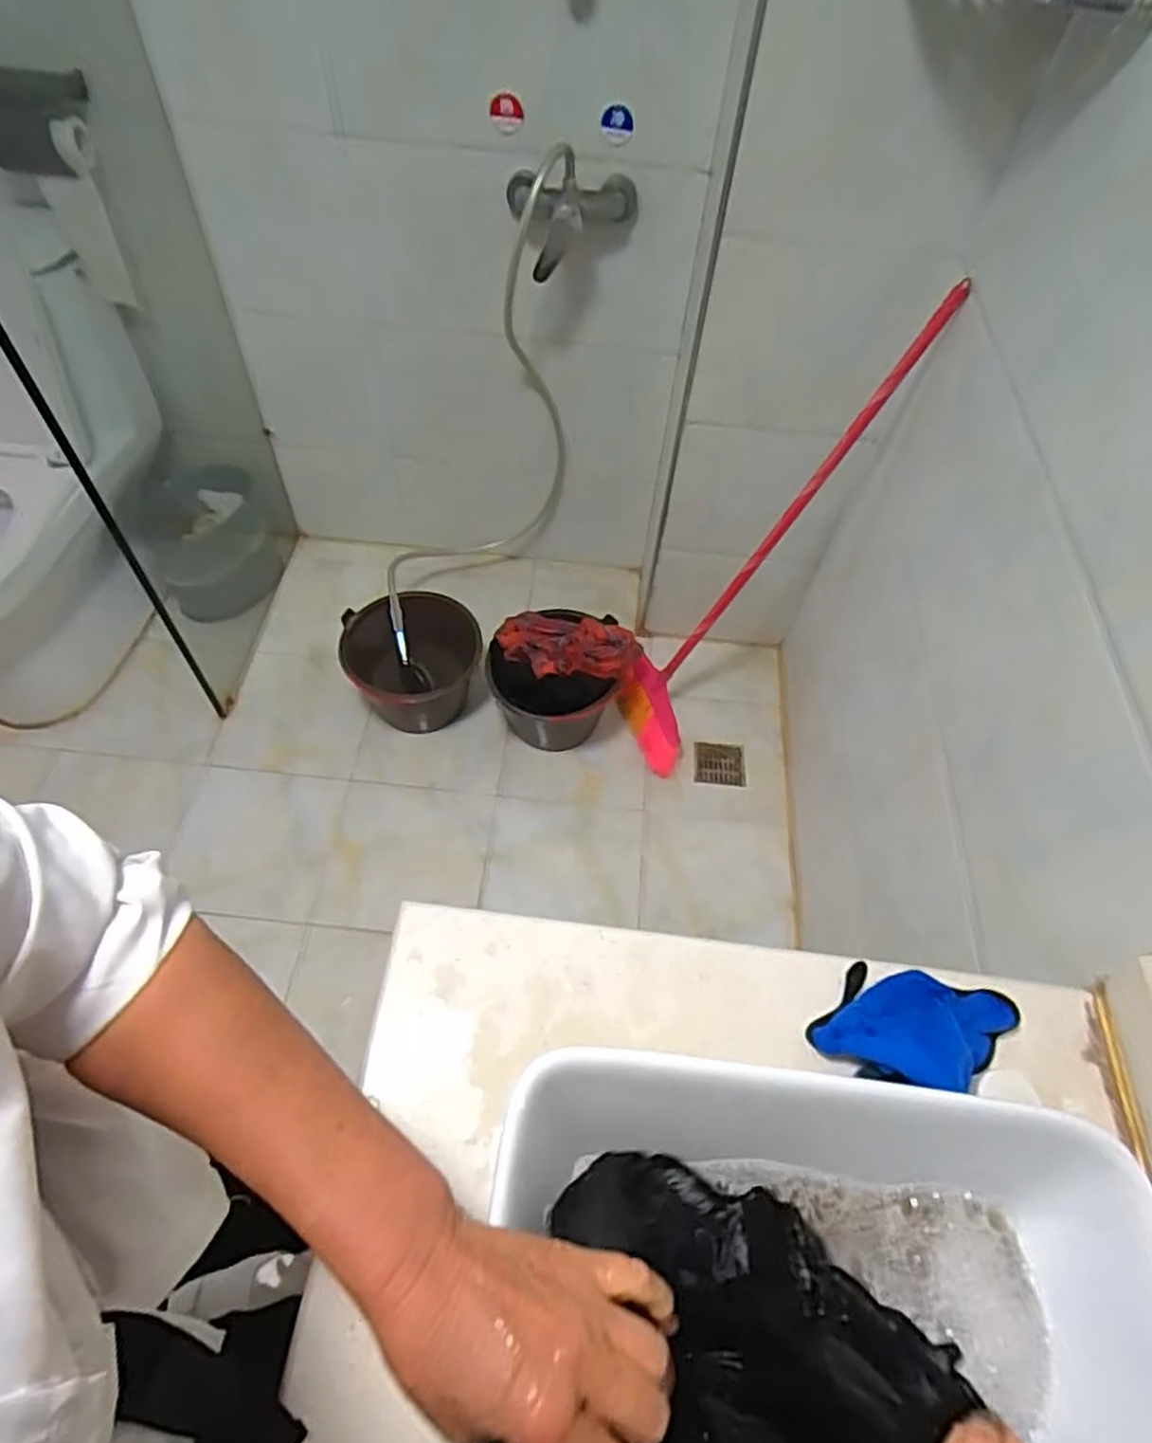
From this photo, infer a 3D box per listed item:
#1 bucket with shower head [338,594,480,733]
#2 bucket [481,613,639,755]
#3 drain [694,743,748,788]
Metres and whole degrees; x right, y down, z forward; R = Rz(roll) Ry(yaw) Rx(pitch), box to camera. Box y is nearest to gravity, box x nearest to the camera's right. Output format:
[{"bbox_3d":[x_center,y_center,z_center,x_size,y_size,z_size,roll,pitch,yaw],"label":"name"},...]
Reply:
[{"bbox_3d":[-0.330,-0.113,1.564,0.269,0.188,0.234,-32,64,-22],"label":"bucket with shower head"},{"bbox_3d":[-0.033,-0.080,1.543,0.264,0.241,0.255,2,56,-3],"label":"bucket"},{"bbox_3d":[0.305,0.092,1.605,0.107,0.017,0.107,5,56,0],"label":"drain"}]

